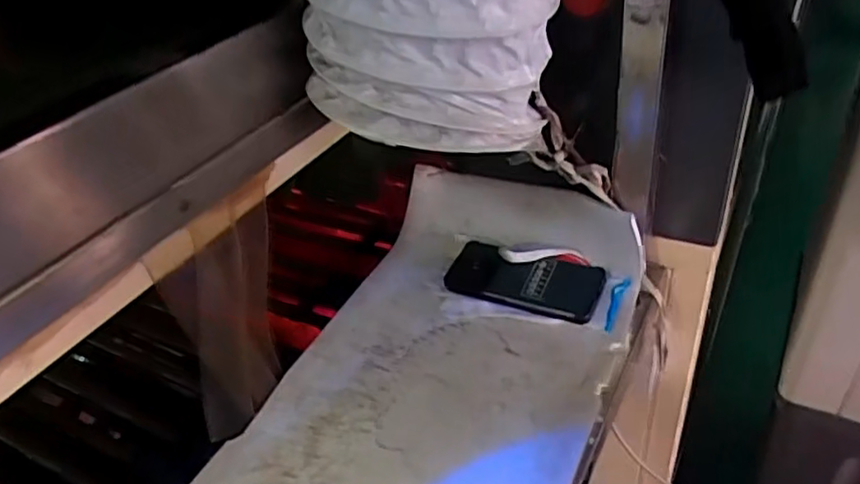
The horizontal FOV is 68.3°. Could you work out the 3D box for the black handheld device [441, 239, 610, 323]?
[{"bbox_3d":[0.100,0.039,0.694,0.167,0.013,0.083,13,51,26],"label":"black handheld device"}]

